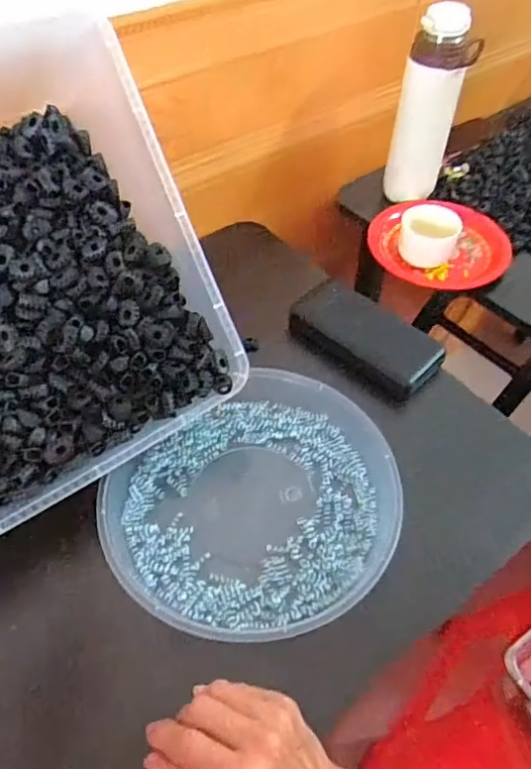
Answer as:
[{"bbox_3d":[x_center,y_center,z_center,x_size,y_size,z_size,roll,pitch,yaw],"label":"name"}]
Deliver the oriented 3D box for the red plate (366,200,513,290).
[{"bbox_3d":[0.220,-0.175,0.682,0.150,0.028,0.155,1,51,-1],"label":"red plate"}]

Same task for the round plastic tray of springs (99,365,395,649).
[{"bbox_3d":[-0.003,0.096,0.450,0.226,0.035,0.206,1,51,-1],"label":"round plastic tray of springs"}]

